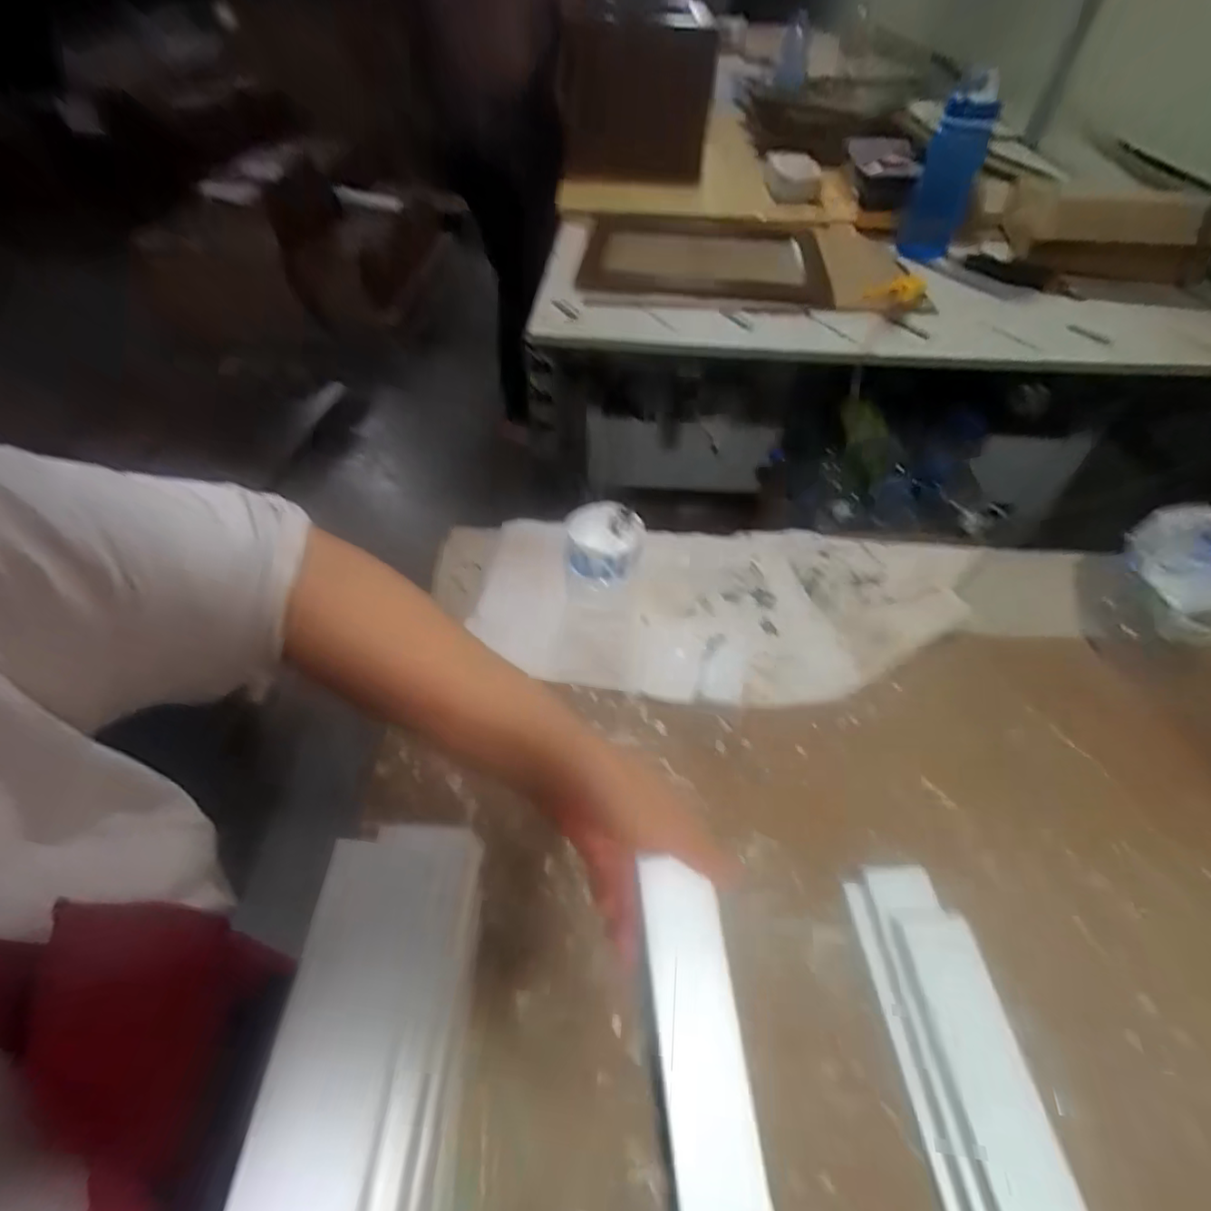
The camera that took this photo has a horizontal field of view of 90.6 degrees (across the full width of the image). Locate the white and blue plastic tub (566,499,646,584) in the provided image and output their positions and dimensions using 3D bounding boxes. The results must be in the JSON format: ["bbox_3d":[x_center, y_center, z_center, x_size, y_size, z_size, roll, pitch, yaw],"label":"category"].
[{"bbox_3d":[0.000,-0.056,0.533,0.065,0.039,0.065,7,49,5],"label":"white and blue plastic tub"}]

